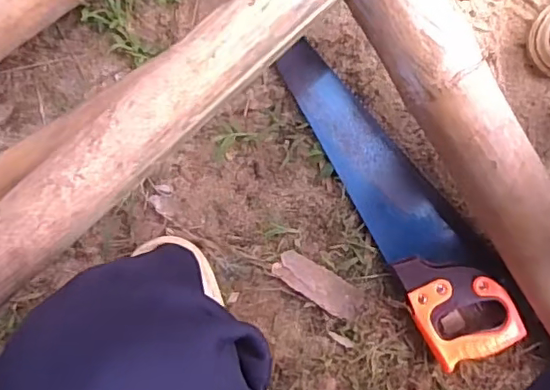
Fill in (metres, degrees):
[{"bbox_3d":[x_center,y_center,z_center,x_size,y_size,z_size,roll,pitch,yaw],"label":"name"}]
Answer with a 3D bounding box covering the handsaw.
[{"bbox_3d":[0.152,0.001,0.687,0.109,0.030,0.426,-28,88,-3],"label":"handsaw"}]

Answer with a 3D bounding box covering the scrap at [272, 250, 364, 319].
[{"bbox_3d":[0.054,0.110,0.690,0.113,0.008,0.040,33,87,0],"label":"scrap"}]

